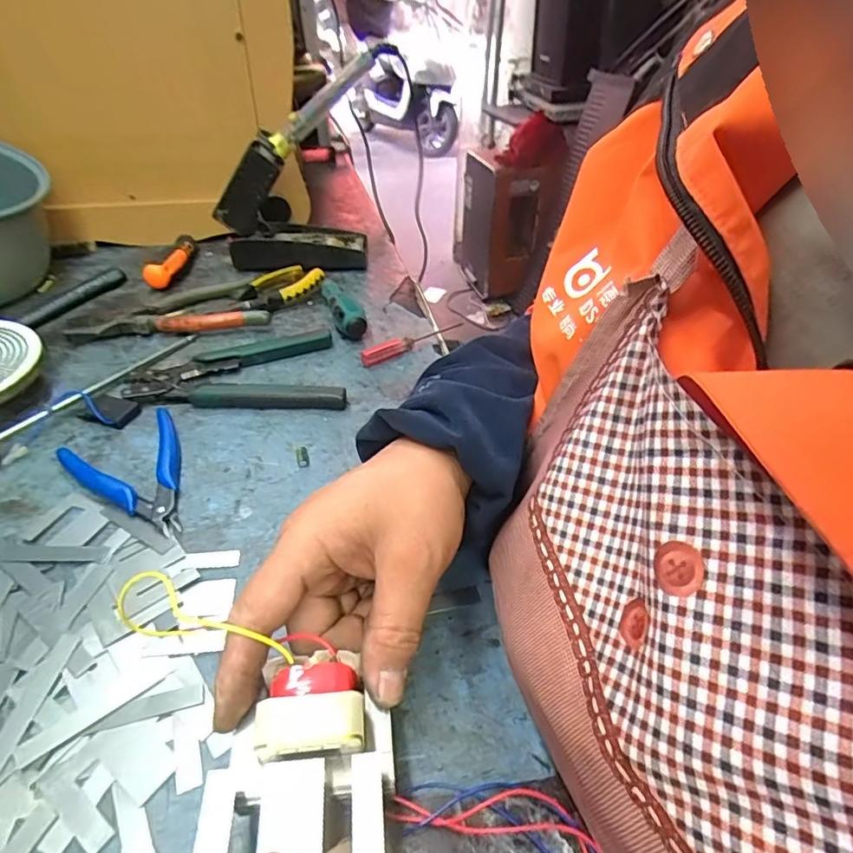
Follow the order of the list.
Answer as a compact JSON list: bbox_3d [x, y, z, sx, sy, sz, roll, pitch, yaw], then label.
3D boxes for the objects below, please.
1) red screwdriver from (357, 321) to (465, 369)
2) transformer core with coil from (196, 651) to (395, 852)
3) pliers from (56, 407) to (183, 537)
[{"bbox_3d":[-0.013,-0.087,0.537,0.122,0.017,0.014,-30,50,-33],"label":"red screwdriver"},{"bbox_3d":[-0.049,0.138,0.216,0.070,0.033,0.081,-2,40,-6],"label":"transformer core with coil"},{"bbox_3d":[-0.201,0.033,0.387,0.078,0.013,0.117,-32,51,-34],"label":"pliers"}]

